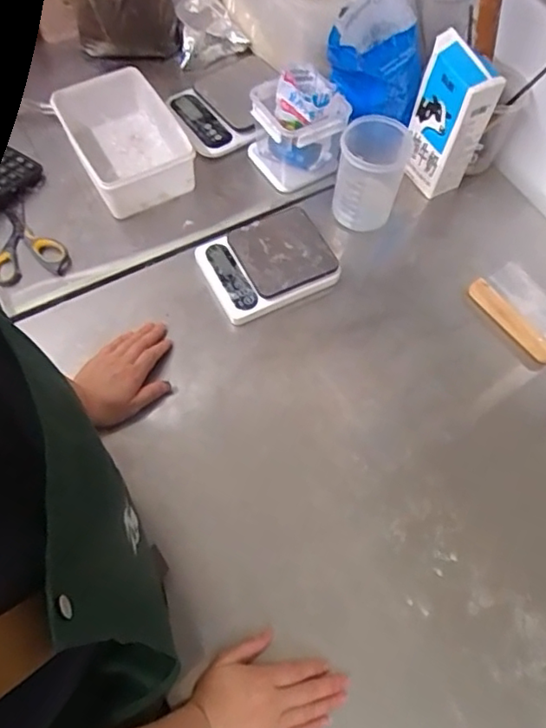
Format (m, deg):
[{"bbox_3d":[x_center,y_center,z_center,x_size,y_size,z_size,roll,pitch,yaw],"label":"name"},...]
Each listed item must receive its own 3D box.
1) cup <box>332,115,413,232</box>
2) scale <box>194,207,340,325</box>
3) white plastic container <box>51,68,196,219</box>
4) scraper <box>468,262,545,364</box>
[{"bbox_3d":[0.141,-0.274,0.843,0.095,0.139,0.096,1,63,-1],"label":"cup"},{"bbox_3d":[-0.011,-0.146,0.820,0.173,0.043,0.143,-23,66,-13],"label":"scale"},{"bbox_3d":[-0.221,-0.339,0.883,0.140,0.082,0.211,-24,67,-13],"label":"white plastic container"},{"bbox_3d":[0.376,-0.088,0.822,0.128,0.017,0.146,-36,70,-18],"label":"scraper"}]

